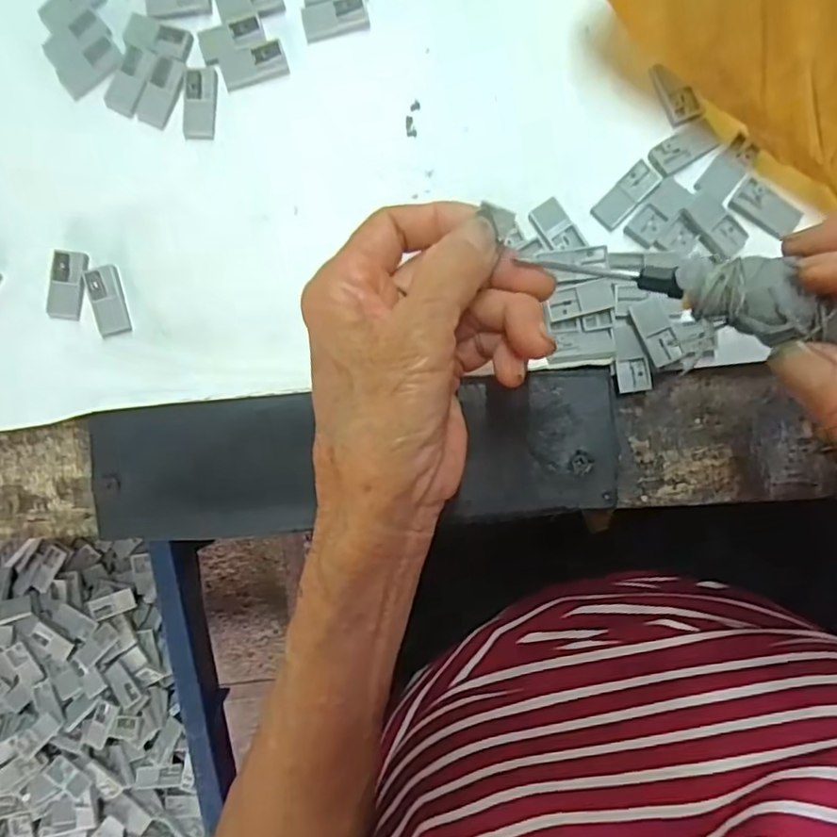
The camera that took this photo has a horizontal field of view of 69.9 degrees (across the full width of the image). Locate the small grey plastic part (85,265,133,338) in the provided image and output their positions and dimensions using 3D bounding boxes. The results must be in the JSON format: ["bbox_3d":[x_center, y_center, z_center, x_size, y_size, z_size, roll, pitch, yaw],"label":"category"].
[{"bbox_3d":[-0.131,-0.050,0.252,0.013,0.004,0.029,-16,88,0],"label":"small grey plastic part"}]

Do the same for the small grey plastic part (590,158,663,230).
[{"bbox_3d":[0.087,-0.093,0.249,0.030,0.005,0.013,-45,88,-1],"label":"small grey plastic part"}]

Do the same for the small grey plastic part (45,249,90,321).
[{"bbox_3d":[-0.148,-0.056,0.252,0.014,0.004,0.029,5,88,1],"label":"small grey plastic part"}]

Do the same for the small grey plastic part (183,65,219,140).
[{"bbox_3d":[-0.093,-0.134,0.254,0.014,0.004,0.030,4,88,1],"label":"small grey plastic part"}]

